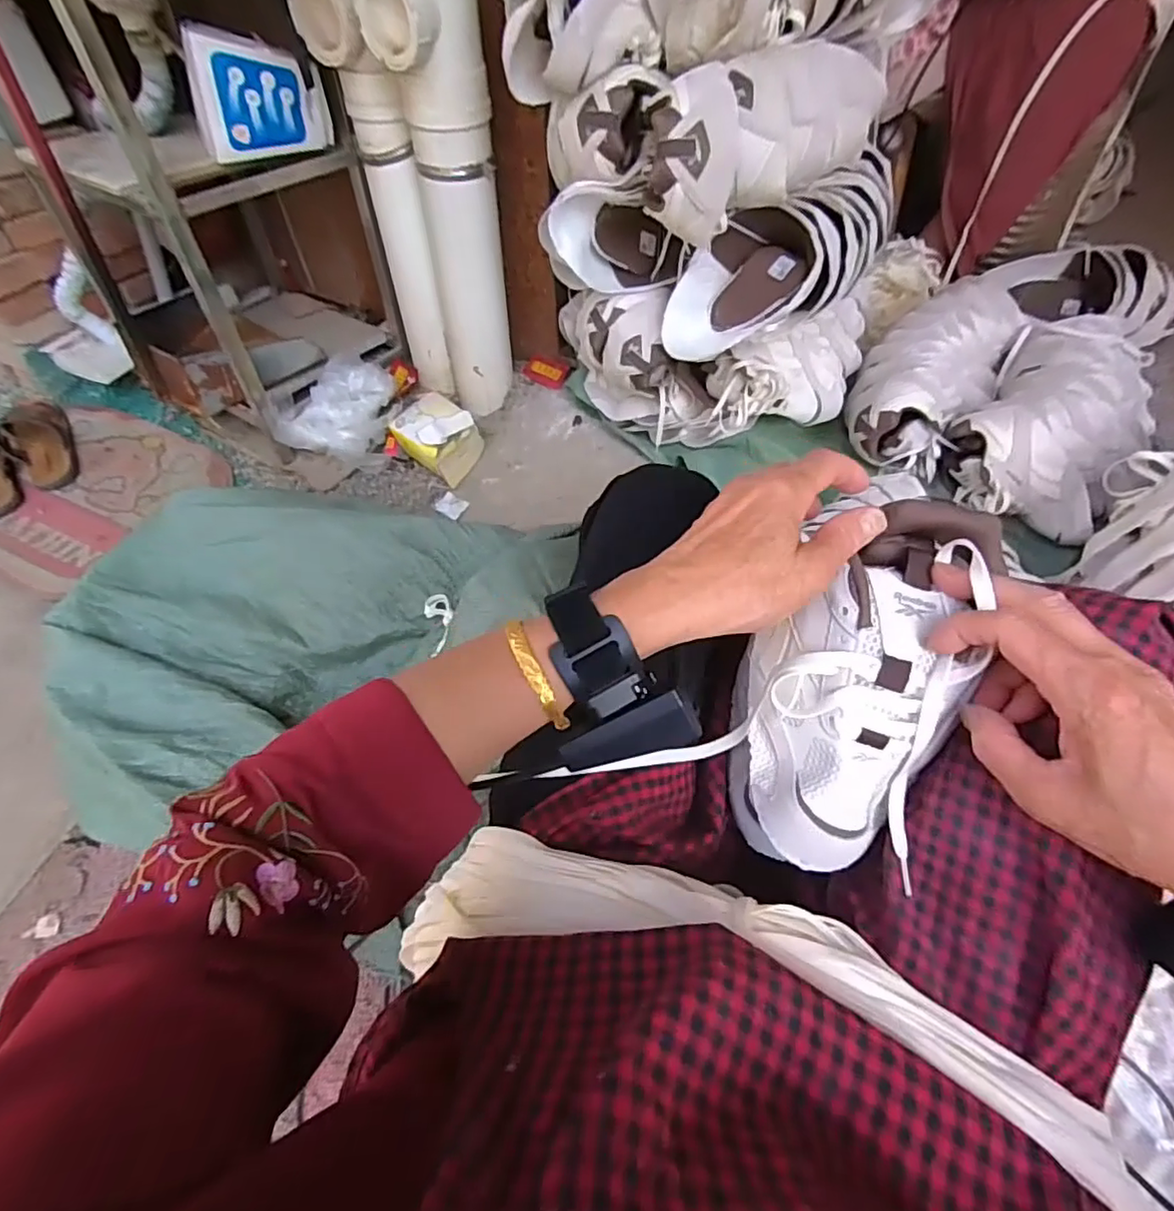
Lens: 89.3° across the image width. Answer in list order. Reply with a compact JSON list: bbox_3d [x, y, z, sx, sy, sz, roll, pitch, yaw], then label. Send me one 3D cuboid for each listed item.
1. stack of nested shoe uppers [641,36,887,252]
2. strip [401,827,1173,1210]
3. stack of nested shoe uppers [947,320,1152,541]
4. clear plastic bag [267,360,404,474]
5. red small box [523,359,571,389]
[{"bbox_3d":[0.207,-0.528,0.668,0.322,0.145,0.113,-39,63,-23],"label":"stack of nested shoe uppers"},{"bbox_3d":[0.071,0.193,0.307,0.358,0.103,0.087,12,56,9],"label":"strip"},{"bbox_3d":[0.677,-0.258,0.864,0.219,0.152,0.359,37,64,23],"label":"stack of nested shoe uppers"},{"bbox_3d":[-0.437,-0.347,1.070,0.167,0.101,0.194,21,58,15],"label":"clear plastic bag"},{"bbox_3d":[-0.077,-0.443,1.132,0.095,0.034,0.040,24,59,17],"label":"red small box"}]

